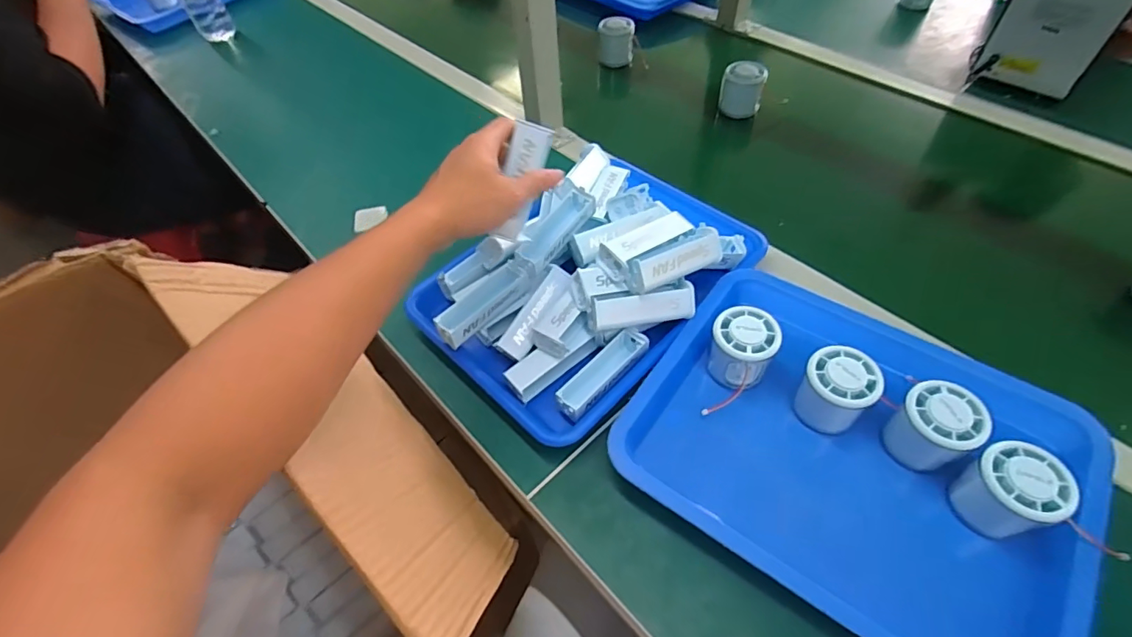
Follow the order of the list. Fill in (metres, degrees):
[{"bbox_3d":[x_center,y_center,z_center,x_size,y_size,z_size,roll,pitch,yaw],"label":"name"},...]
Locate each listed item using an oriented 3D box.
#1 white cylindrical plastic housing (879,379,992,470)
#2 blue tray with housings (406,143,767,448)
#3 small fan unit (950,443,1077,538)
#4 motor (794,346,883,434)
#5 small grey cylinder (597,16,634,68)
[{"bbox_3d":[0.297,0.093,0.430,0.053,0.074,0.053,-31,57,-18],"label":"white cylindrical plastic housing"},{"bbox_3d":[0.026,-0.059,0.544,0.334,0.094,0.244,-38,60,-23],"label":"blue tray with housings"},{"bbox_3d":[0.330,0.130,0.392,0.051,0.063,0.054,-22,55,-13],"label":"small fan unit"},{"bbox_3d":[0.232,0.064,0.456,0.054,0.069,0.051,-2,53,2],"label":"motor"},{"bbox_3d":[0.084,-0.464,0.881,0.059,0.062,0.051,2,53,5],"label":"small grey cylinder"}]

